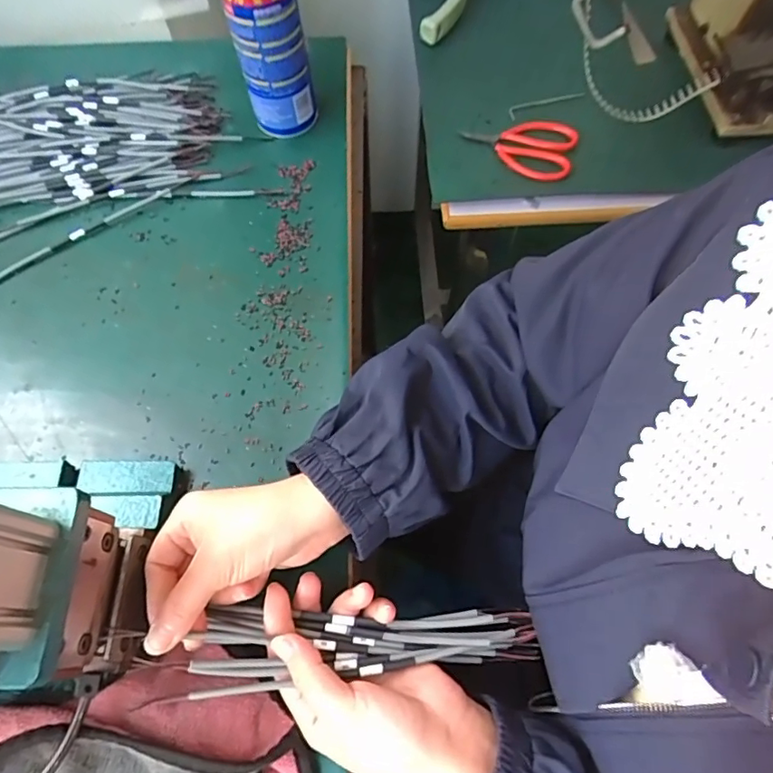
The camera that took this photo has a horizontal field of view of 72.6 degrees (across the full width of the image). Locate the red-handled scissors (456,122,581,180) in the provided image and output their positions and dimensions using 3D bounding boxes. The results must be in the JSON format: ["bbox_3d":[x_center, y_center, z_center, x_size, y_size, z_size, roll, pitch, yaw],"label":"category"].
[{"bbox_3d":[0.140,-0.253,0.545,0.115,0.020,0.076,26,68,11],"label":"red-handled scissors"}]

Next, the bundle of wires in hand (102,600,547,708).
[{"bbox_3d":[-0.031,0.158,0.324,0.247,0.030,0.046,0,65,-8],"label":"bundle of wires in hand"}]

